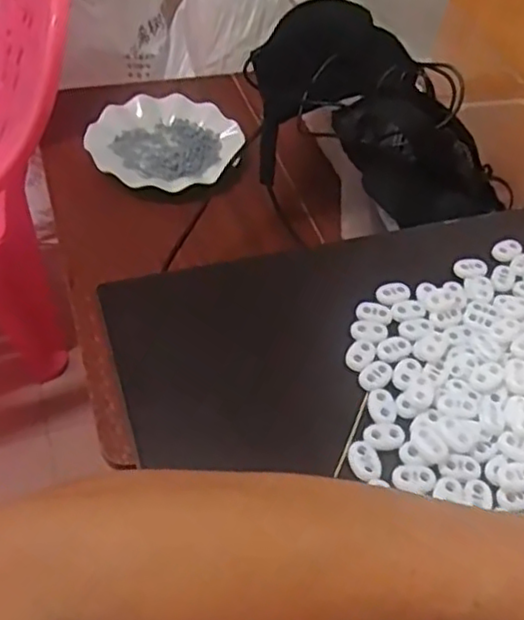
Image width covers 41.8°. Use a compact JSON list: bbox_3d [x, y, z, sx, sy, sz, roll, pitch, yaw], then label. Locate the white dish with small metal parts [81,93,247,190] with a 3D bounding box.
[{"bbox_3d":[-0.121,-0.207,0.847,0.165,0.027,0.183,20,51,12],"label":"white dish with small metal parts"}]

